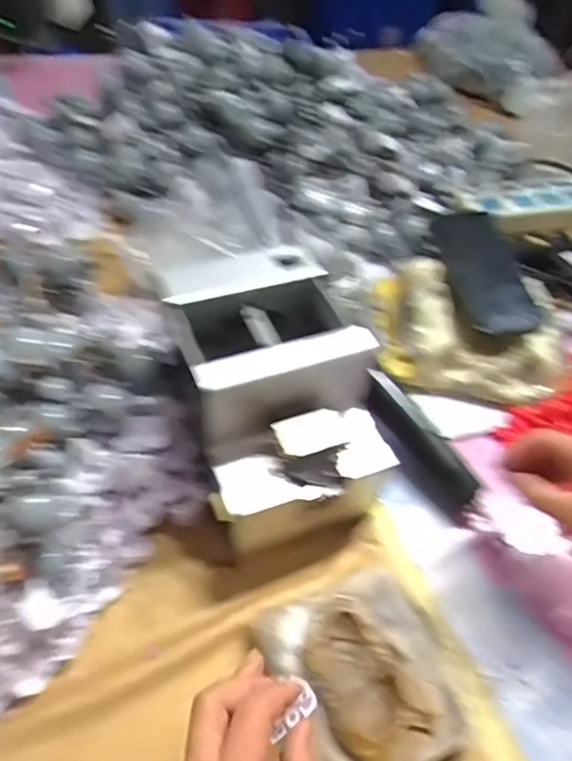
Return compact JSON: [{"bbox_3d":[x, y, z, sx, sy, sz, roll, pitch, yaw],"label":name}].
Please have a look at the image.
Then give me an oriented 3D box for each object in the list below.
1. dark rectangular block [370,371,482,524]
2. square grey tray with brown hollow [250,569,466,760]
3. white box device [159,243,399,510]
[{"bbox_3d":[0.111,0.055,0.486,0.132,0.042,0.016,50,22,15],"label":"dark rectangular block"},{"bbox_3d":[0.050,0.191,0.371,0.109,0.032,0.114,-14,51,-18],"label":"square grey tray with brown hollow"},{"bbox_3d":[-0.007,-0.013,0.410,0.128,0.082,0.171,-17,52,-20],"label":"white box device"}]

